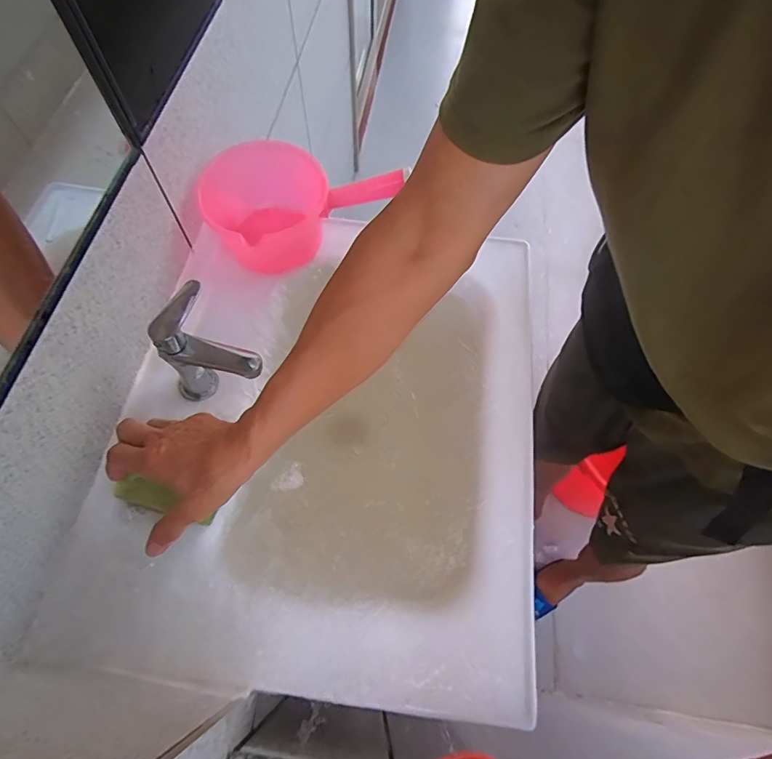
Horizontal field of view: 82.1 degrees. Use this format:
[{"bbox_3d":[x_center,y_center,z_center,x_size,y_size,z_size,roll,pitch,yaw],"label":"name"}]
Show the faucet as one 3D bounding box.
[{"bbox_3d":[-0.202,-0.022,0.495,0.102,0.120,0.083,42,69,17],"label":"faucet"}]

